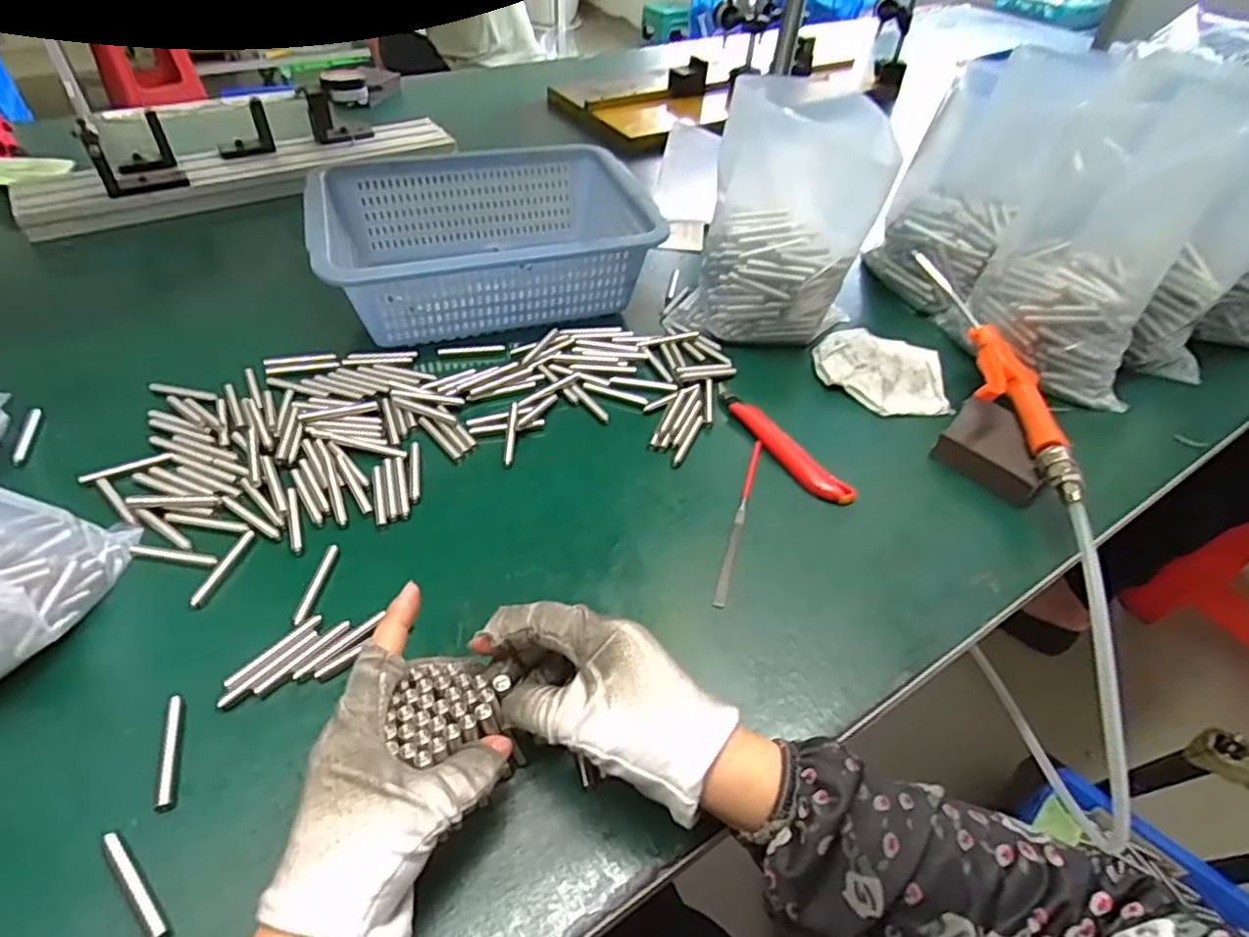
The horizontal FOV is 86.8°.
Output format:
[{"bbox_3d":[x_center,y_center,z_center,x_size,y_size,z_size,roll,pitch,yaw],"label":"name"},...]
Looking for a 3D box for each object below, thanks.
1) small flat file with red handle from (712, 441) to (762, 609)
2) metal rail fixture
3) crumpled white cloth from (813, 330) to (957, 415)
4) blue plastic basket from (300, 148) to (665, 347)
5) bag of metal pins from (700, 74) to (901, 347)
[{"bbox_3d":[0.083,0.033,0.475,0.009,0.004,0.162,14,45,11],"label":"small flat file with red handle"},{"bbox_3d":[-0.465,-0.393,0.825,0.498,0.087,0.099,-25,51,-26],"label":"metal rail fixture"},{"bbox_3d":[0.230,-0.086,0.591,0.110,0.019,0.102,4,44,0],"label":"crumpled white cloth"},{"bbox_3d":[-0.141,-0.232,0.662,0.296,0.093,0.230,-12,46,-15],"label":"blue plastic basket"},{"bbox_3d":[0.147,-0.215,0.587,0.138,0.214,0.088,4,44,0],"label":"bag of metal pins"}]

